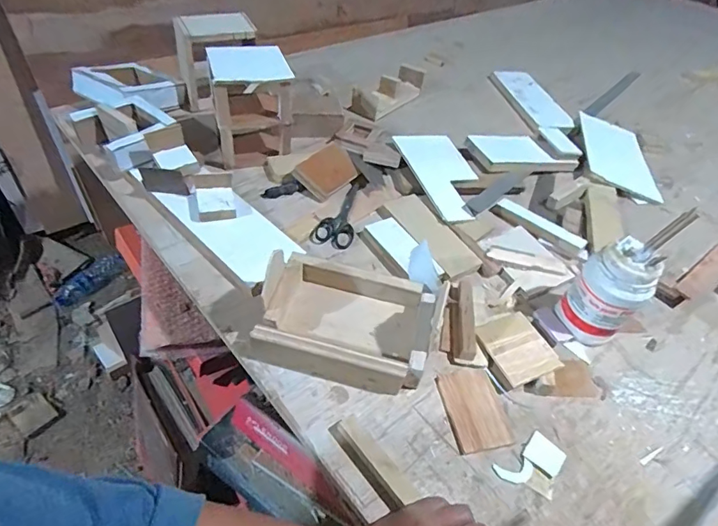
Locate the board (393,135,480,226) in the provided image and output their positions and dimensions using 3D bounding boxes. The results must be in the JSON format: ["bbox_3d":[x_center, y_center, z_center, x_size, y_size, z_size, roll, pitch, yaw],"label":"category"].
[{"bbox_3d":[0.145,-0.147,0.754,0.111,0.013,0.199,-10,57,-20],"label":"board"}]

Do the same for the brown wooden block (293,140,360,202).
[{"bbox_3d":[-0.052,-0.148,0.732,0.091,0.013,0.071,-39,97,-8],"label":"brown wooden block"}]

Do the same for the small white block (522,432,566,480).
[{"bbox_3d":[0.195,0.201,0.472,0.037,0.004,0.039,-31,56,-32],"label":"small white block"}]

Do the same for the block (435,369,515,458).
[{"bbox_3d":[0.128,0.164,0.502,0.063,0.005,0.089,-5,46,-12],"label":"block"}]

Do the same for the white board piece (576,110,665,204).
[{"bbox_3d":[0.512,-0.212,0.888,0.139,0.009,0.272,21,47,3],"label":"white board piece"}]

